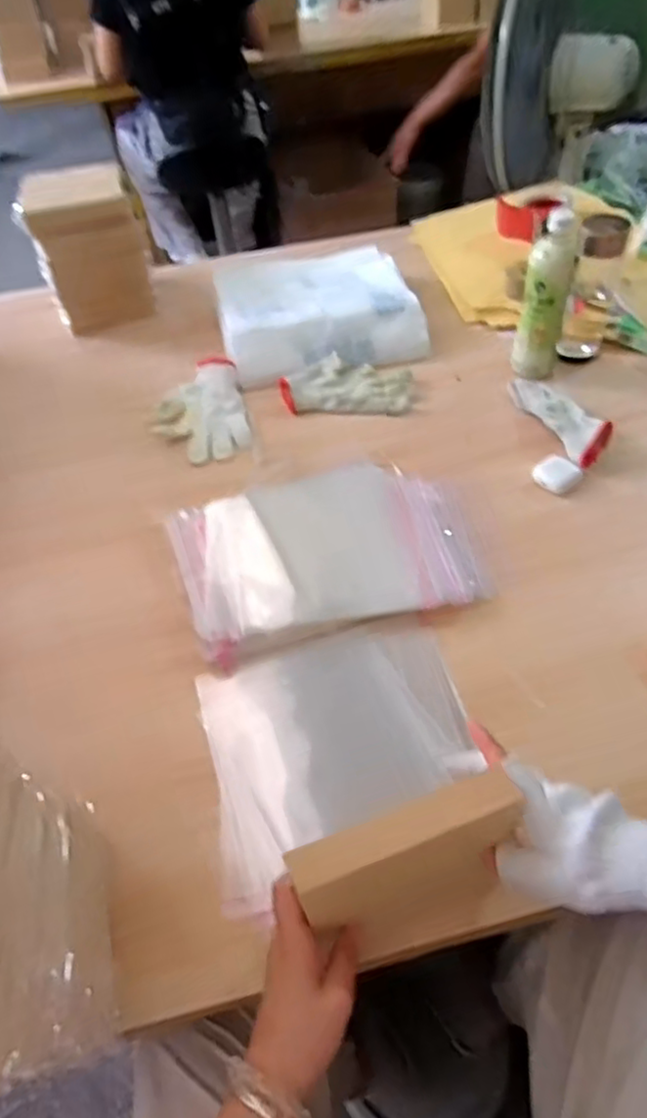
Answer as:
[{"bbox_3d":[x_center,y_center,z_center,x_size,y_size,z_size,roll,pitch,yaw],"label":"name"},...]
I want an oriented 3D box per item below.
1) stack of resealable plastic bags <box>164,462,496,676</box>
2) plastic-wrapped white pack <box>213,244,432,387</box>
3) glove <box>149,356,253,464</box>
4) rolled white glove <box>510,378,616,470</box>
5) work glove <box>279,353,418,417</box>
[{"bbox_3d":[0.005,-0.016,0.724,0.328,0.023,0.237,-14,50,-7],"label":"stack of resealable plastic bags"},{"bbox_3d":[-0.011,-0.413,1.038,0.308,0.063,0.305,-11,50,-4],"label":"plastic-wrapped white pack"},{"bbox_3d":[-0.175,-0.213,0.905,0.125,0.034,0.193,-11,50,-5],"label":"glove"},{"bbox_3d":[0.306,-0.193,0.839,0.057,0.042,0.193,-17,50,-10],"label":"rolled white glove"},{"bbox_3d":[0.035,-0.252,0.921,0.186,0.021,0.108,2,50,6],"label":"work glove"}]

